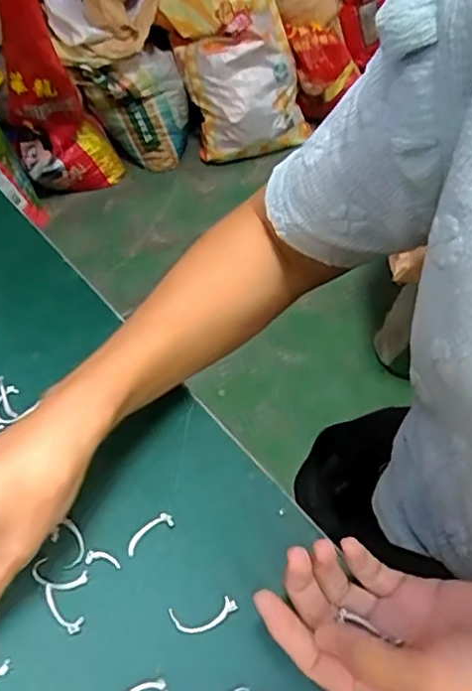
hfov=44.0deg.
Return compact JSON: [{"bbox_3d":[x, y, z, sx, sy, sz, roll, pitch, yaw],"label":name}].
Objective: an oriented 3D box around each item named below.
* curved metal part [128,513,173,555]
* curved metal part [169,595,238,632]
[{"bbox_3d":[-0.049,0.104,0.328,0.029,0.004,0.009,-34,57,-20],"label":"curved metal part"},{"bbox_3d":[-0.016,0.138,0.300,0.034,0.004,0.014,-12,53,-5],"label":"curved metal part"}]

